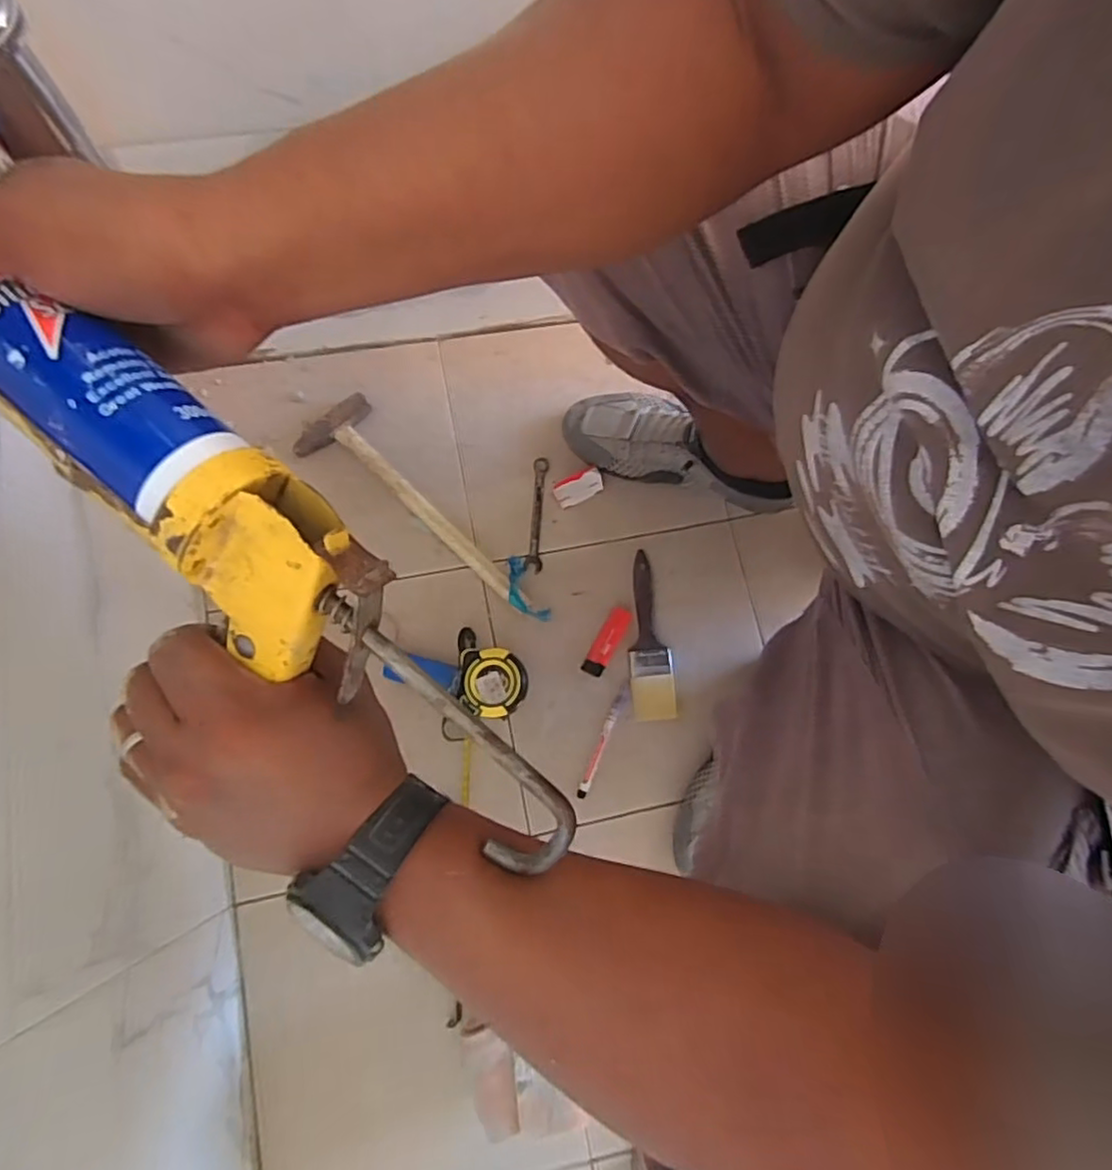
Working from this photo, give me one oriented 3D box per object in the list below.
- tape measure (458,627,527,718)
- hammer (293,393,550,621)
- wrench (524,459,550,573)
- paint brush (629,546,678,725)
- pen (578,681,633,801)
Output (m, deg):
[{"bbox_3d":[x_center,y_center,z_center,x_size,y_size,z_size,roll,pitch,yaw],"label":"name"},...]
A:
[{"bbox_3d":[-0.067,0.091,0.693,0.068,0.039,0.094,-4,77,-3],"label":"tape measure"},{"bbox_3d":[-0.137,-0.081,0.730,0.343,0.036,0.091,40,79,7],"label":"hammer"},{"bbox_3d":[-0.021,-0.081,0.755,0.018,0.006,0.138,0,75,13],"label":"wrench"},{"bbox_3d":[0.102,0.054,0.727,0.048,0.011,0.184,-3,77,-2],"label":"paint brush"},{"bbox_3d":[0.053,0.166,0.705,0.014,0.007,0.131,25,77,4],"label":"pen"}]

